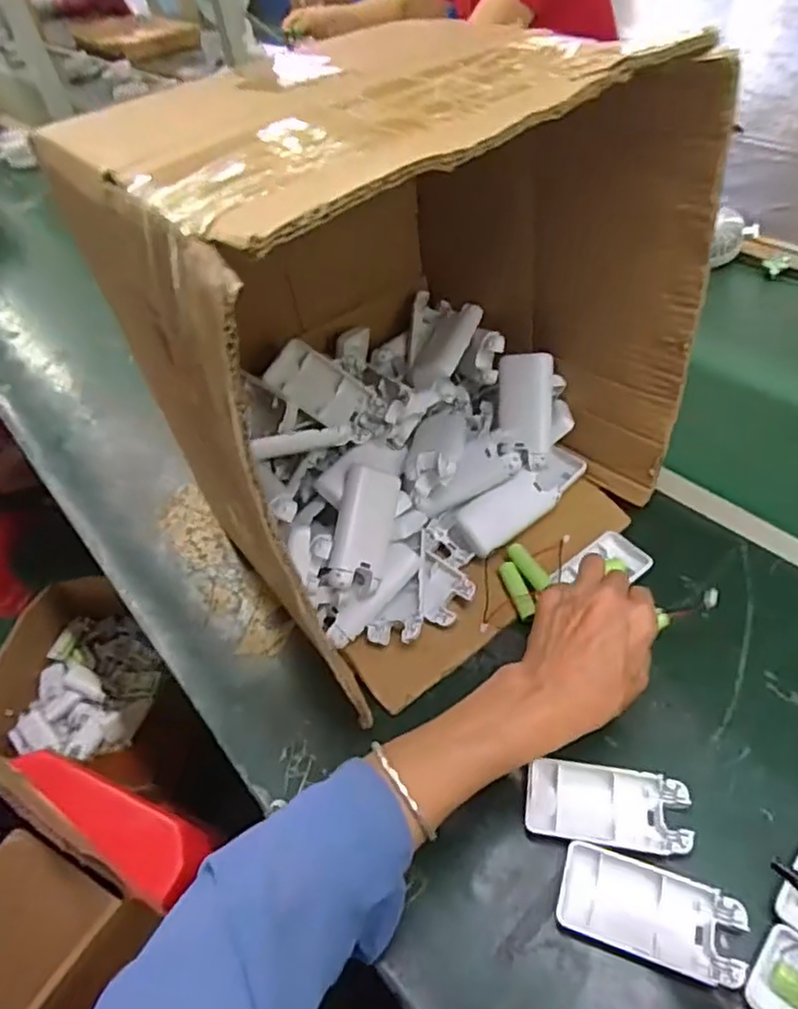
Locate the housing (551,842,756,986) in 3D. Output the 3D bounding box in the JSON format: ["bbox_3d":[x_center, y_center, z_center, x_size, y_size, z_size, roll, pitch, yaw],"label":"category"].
[{"bbox_3d":[0.139,0.227,0.356,0.093,0.016,0.044,12,50,20],"label":"housing"}]

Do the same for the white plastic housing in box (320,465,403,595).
[{"bbox_3d":[-0.026,0.019,0.475,0.044,0.022,0.092,17,78,-29],"label":"white plastic housing in box"}]

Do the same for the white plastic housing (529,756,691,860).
[{"bbox_3d":[0.128,0.187,0.396,0.093,0.020,0.045,4,48,13],"label":"white plastic housing"}]

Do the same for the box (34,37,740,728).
[{"bbox_3d":[0.008,-0.108,0.444,0.346,0.343,0.268,-38,53,-24],"label":"box"}]

